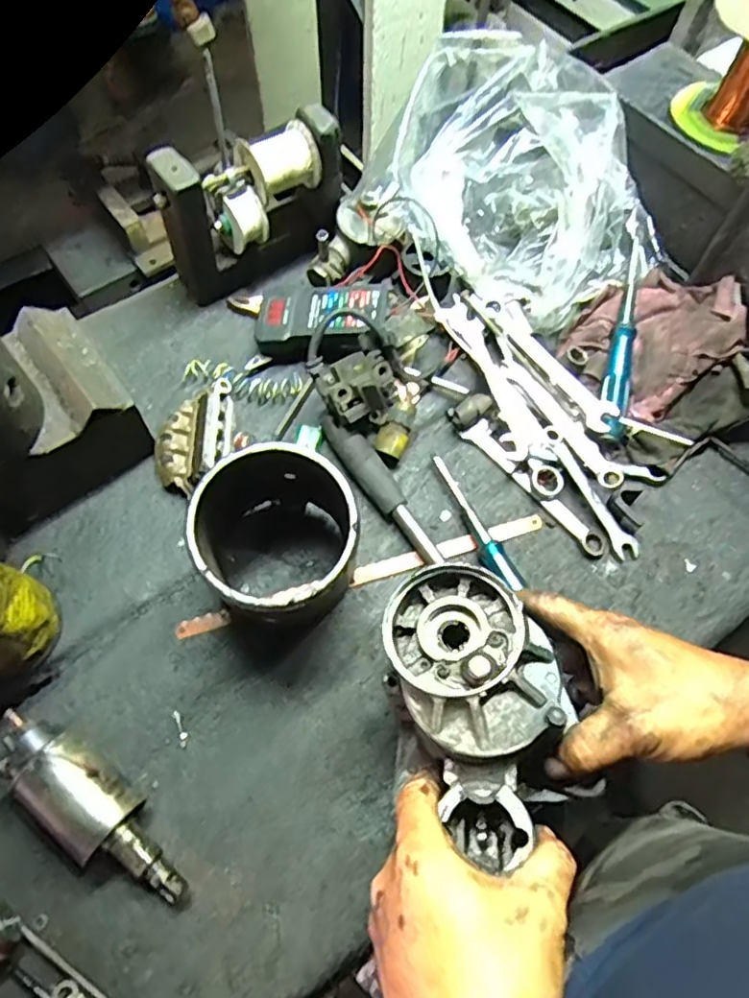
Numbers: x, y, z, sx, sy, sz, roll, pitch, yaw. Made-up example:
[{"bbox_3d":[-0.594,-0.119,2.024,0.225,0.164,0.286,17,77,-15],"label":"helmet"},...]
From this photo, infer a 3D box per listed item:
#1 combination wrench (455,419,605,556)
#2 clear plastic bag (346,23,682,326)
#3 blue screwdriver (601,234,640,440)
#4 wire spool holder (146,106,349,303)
[{"bbox_3d":[0.139,-0.013,0.536,0.025,0.013,0.158,-34,70,-17],"label":"combination wrench"},{"bbox_3d":[0.119,-0.285,0.584,0.201,0.134,0.268,-25,67,-13],"label":"clear plastic bag"},{"bbox_3d":[0.220,-0.144,0.546,0.022,0.017,0.186,12,77,4],"label":"blue screwdriver"},{"bbox_3d":[-0.111,-0.267,0.569,0.160,0.146,0.060,-34,70,-17],"label":"wire spool holder"}]

